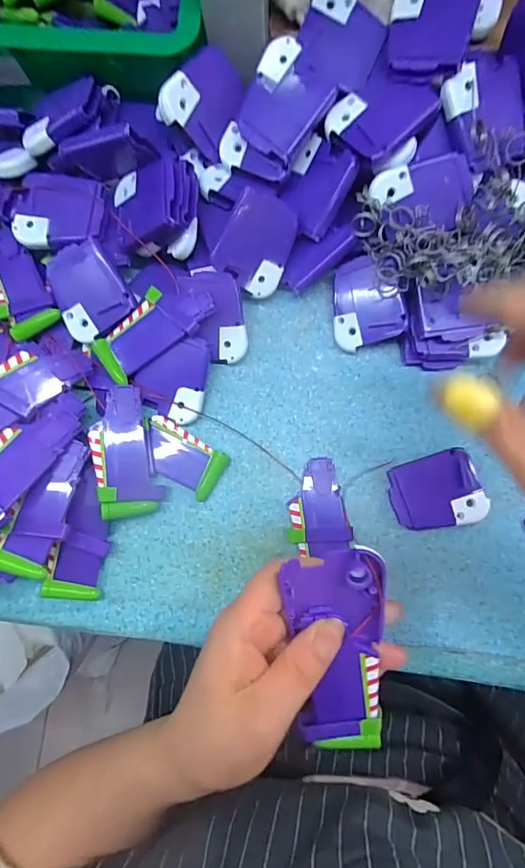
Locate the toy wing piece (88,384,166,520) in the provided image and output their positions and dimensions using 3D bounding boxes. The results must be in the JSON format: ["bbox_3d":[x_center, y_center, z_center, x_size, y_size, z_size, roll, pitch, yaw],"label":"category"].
[{"bbox_3d":[-0.098,0.013,0.310,0.040,0.013,0.089,-9,90,-27],"label":"toy wing piece"}]

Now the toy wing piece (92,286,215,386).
[{"bbox_3d":[-0.078,-0.074,0.311,0.086,0.017,0.041,-40,83,-3],"label":"toy wing piece"}]

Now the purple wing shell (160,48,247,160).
[{"bbox_3d":[-0.037,-0.225,0.296,0.046,0.011,0.060,36,84,-35],"label":"purple wing shell"}]

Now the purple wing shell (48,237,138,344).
[{"bbox_3d":[-0.124,-0.101,0.309,0.050,0.013,0.060,-34,83,-3],"label":"purple wing shell"}]

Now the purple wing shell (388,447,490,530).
[{"bbox_3d":[0.122,0.042,0.311,0.059,0.015,0.052,-18,83,-1],"label":"purple wing shell"}]

